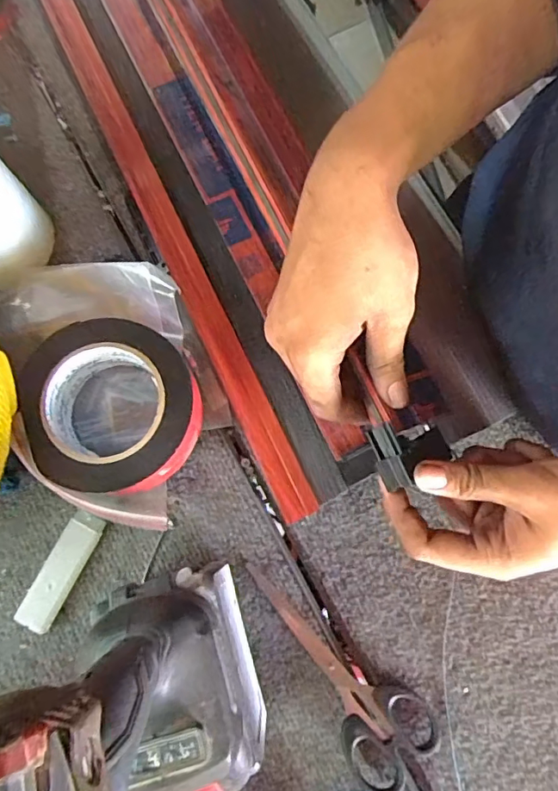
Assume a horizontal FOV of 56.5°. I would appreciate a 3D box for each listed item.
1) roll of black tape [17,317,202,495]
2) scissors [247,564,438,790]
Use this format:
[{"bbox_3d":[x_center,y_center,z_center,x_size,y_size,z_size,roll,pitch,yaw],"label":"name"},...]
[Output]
[{"bbox_3d":[-0.115,0.010,0.377,0.114,0.056,0.119,0,79,0],"label":"roll of black tape"},{"bbox_3d":[0.045,0.186,0.364,0.063,0.016,0.169,-32,80,-5],"label":"scissors"}]

